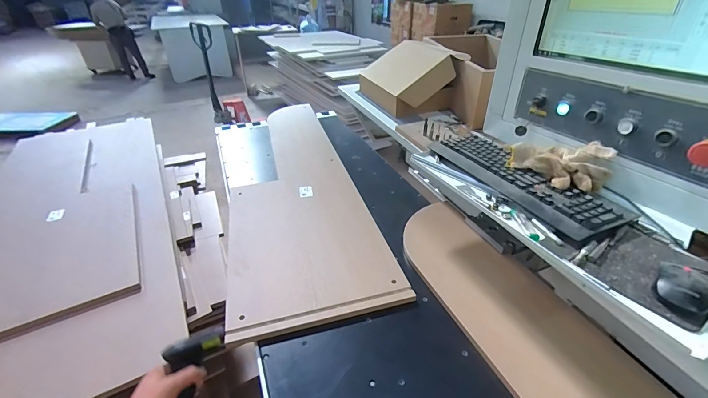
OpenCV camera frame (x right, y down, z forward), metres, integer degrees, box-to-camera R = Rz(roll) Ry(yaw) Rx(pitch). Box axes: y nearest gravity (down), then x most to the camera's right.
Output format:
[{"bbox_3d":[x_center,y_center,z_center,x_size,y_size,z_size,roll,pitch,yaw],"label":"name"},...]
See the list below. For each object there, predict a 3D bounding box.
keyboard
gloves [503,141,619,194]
[{"bbox_3d":[0.366,-0.056,0.755,0.167,0.029,0.440,-16,36,-20],"label":"keyboard"},{"bbox_3d":[0.436,-0.086,0.718,0.092,0.071,0.192,-22,38,-27],"label":"gloves"}]

